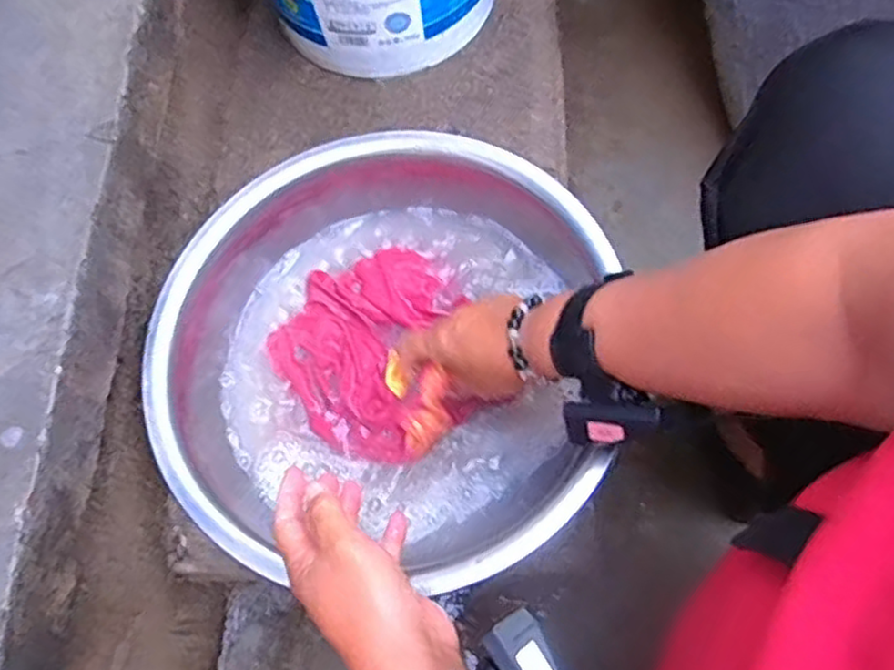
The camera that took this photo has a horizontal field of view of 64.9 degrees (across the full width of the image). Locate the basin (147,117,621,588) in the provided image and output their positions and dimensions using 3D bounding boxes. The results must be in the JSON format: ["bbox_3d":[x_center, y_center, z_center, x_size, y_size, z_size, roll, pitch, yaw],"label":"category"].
[{"bbox_3d":[-0.067,0.009,0.613,0.369,0.137,0.363,-2,70,5],"label":"basin"}]

